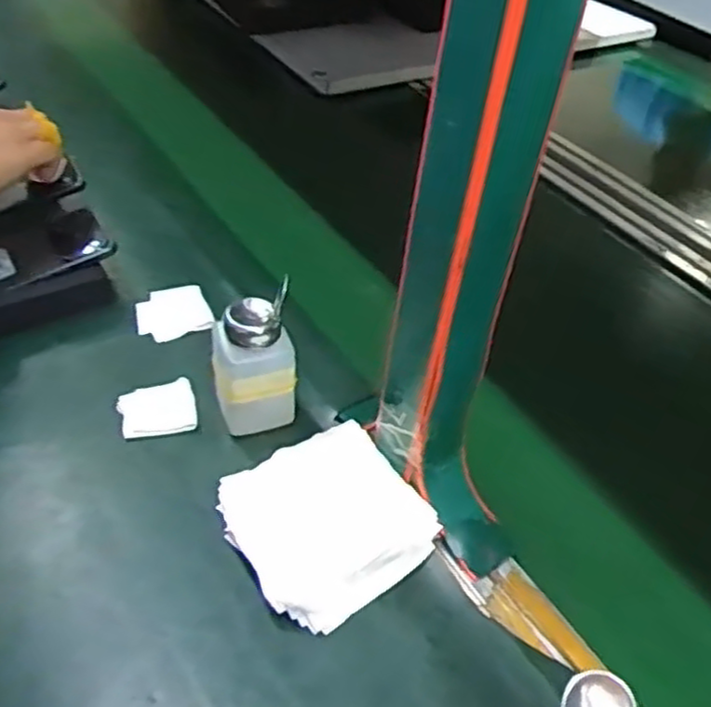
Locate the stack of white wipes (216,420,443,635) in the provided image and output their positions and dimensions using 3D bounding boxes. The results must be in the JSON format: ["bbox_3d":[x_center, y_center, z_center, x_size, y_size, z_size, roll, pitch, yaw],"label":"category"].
[{"bbox_3d":[-0.018,0.113,0.495,0.123,0.021,0.116,-27,53,-31],"label":"stack of white wipes"}]

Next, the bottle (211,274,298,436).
[{"bbox_3d":[-0.075,0.003,0.541,0.056,0.099,0.064,-5,44,-13],"label":"bottle"}]

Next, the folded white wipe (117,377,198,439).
[{"bbox_3d":[-0.152,0.042,0.564,0.056,0.008,0.049,-6,44,-14],"label":"folded white wipe"}]

